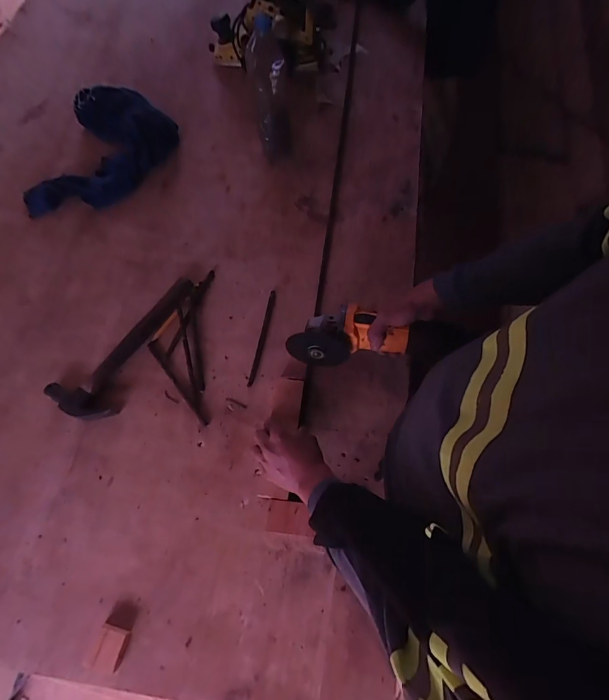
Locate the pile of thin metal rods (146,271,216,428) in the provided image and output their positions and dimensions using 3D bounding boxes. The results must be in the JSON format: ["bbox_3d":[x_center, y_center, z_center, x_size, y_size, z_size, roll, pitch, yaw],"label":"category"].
[{"bbox_3d":[-0.234,-0.013,0.733,0.111,0.010,0.296,-3,69,0],"label":"pile of thin metal rods"}]

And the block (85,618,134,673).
[{"bbox_3d":[-0.280,0.426,0.561,0.049,0.015,0.054,12,70,5],"label":"block"}]

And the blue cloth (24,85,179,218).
[{"bbox_3d":[-0.459,-0.441,0.876,0.251,0.078,0.351,19,70,8],"label":"blue cloth"}]

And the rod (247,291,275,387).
[{"bbox_3d":[-0.080,-0.024,0.744,0.010,0.012,0.194,10,69,5],"label":"rod"}]

